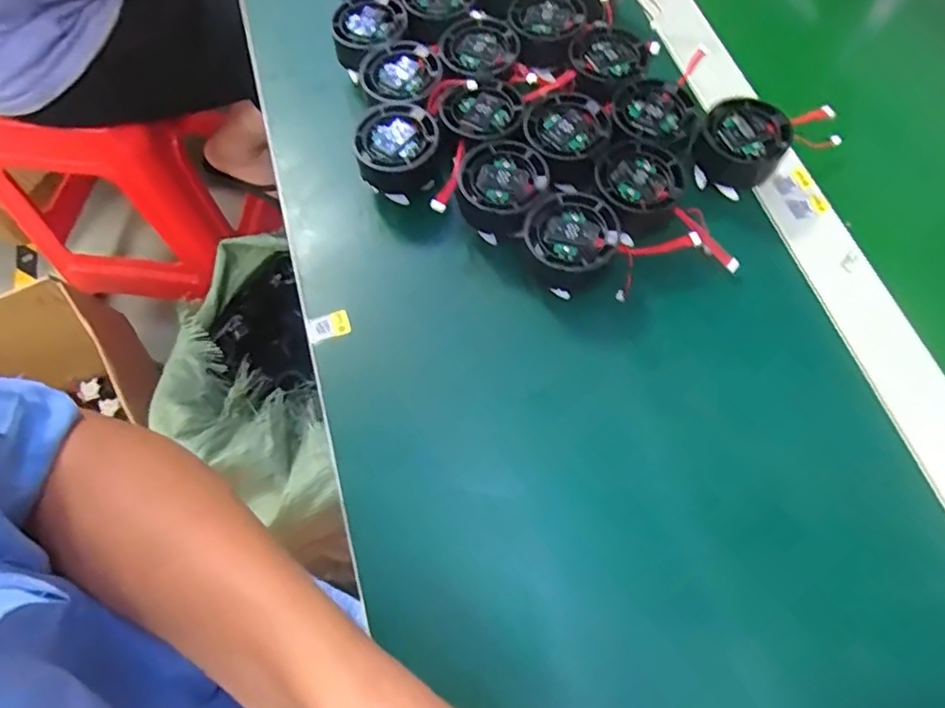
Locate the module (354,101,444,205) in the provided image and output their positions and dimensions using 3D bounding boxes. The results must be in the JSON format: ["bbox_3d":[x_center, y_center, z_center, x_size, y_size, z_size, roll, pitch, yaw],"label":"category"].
[{"bbox_3d":[-0.045,-0.127,0.386,0.049,0.040,0.048,0,65,0],"label":"module"}]

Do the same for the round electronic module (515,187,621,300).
[{"bbox_3d":[0.056,-0.063,0.356,0.051,0.039,0.051,0,65,0],"label":"round electronic module"}]

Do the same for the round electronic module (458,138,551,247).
[{"bbox_3d":[0.018,-0.098,0.371,0.050,0.036,0.053,0,65,0],"label":"round electronic module"}]

